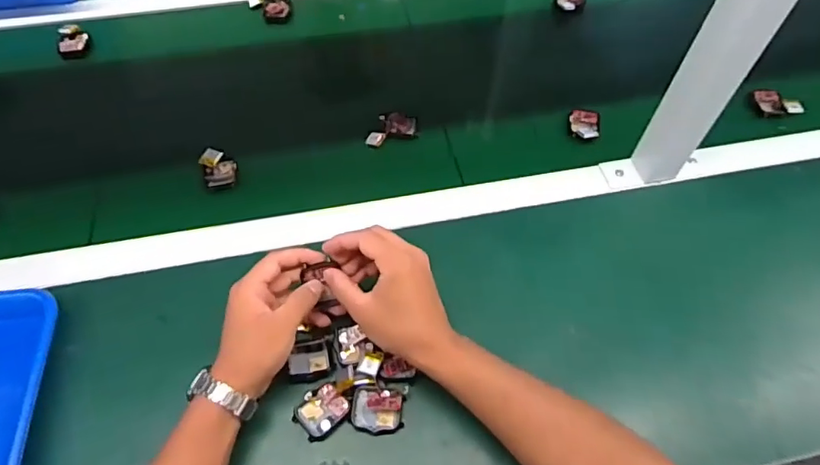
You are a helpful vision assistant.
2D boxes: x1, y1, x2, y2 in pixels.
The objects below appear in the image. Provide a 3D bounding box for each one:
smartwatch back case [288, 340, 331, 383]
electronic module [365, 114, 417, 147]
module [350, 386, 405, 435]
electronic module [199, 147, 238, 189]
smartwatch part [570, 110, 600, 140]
[{"bbox_3d":[-0.093,0.120,0.503,0.038,0.007,0.037,-8,58,-6],"label":"smartwatch back case"},{"bbox_3d":[-0.025,-0.128,0.659,0.064,0.012,0.039,-18,60,-12],"label":"electronic module"},{"bbox_3d":[-0.029,0.155,0.475,0.045,0.014,0.038,3,58,1],"label":"module"},{"bbox_3d":[-0.219,-0.074,0.619,0.037,0.017,0.051,-18,60,-12],"label":"electronic module"},{"bbox_3d":[0.217,-0.135,0.666,0.036,0.014,0.052,9,58,5],"label":"smartwatch part"}]

